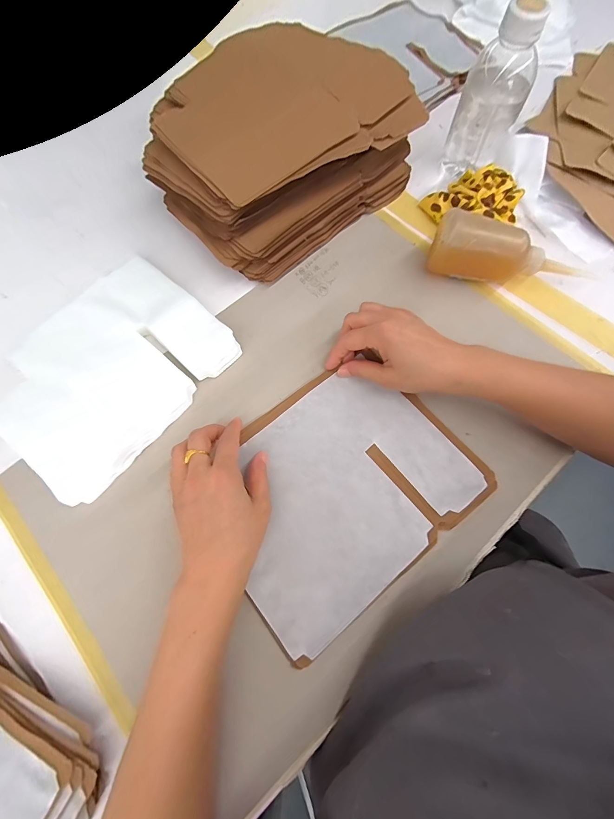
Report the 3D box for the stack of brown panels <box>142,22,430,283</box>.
[{"bbox_3d":[-0.040,-0.312,0.421,0.276,0.103,0.231,-40,76,-12],"label":"stack of brown panels"}]

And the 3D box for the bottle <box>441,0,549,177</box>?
[{"bbox_3d":[0.211,-0.352,0.402,0.067,0.150,0.065,22,73,7],"label":"bottle"}]

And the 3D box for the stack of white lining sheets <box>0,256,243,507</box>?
[{"bbox_3d":[-0.207,-0.043,0.374,0.178,0.022,0.227,39,76,12],"label":"stack of white lining sheets"}]

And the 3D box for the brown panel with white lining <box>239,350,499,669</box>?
[{"bbox_3d":[0.029,0.070,0.340,0.237,0.010,0.194,-37,74,-11],"label":"brown panel with white lining"}]

